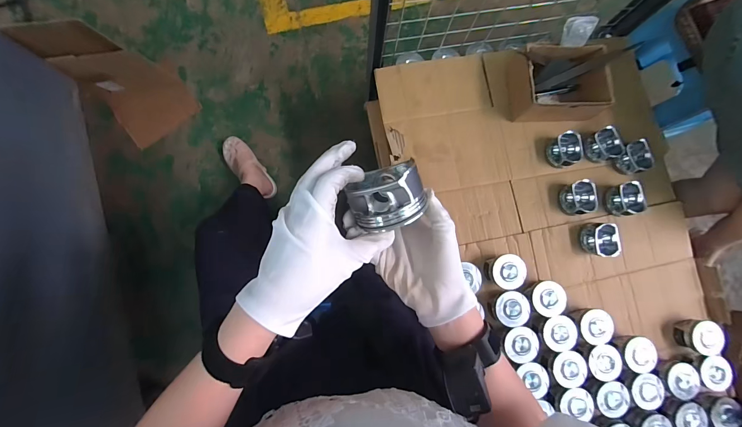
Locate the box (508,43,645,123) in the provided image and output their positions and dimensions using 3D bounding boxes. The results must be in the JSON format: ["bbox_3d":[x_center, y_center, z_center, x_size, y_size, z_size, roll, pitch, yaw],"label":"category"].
[{"bbox_3d":[0.446,-0.303,0.769,0.204,0.105,0.171,3,82,-4],"label":"box"}]

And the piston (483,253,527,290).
[{"bbox_3d":[0.303,0.130,0.729,0.073,0.059,0.075,1,83,-4],"label":"piston"}]

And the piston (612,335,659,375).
[{"bbox_3d":[0.604,0.320,0.744,0.084,0.054,0.079,24,82,-1],"label":"piston"}]

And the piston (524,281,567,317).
[{"bbox_3d":[0.394,0.192,0.733,0.071,0.057,0.073,1,83,-4],"label":"piston"}]

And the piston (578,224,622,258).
[{"bbox_3d":[0.540,0.062,0.756,0.071,0.056,0.076,1,83,-4],"label":"piston"}]

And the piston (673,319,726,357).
[{"bbox_3d":[0.768,0.291,0.755,0.090,0.063,0.086,19,82,-2],"label":"piston"}]

